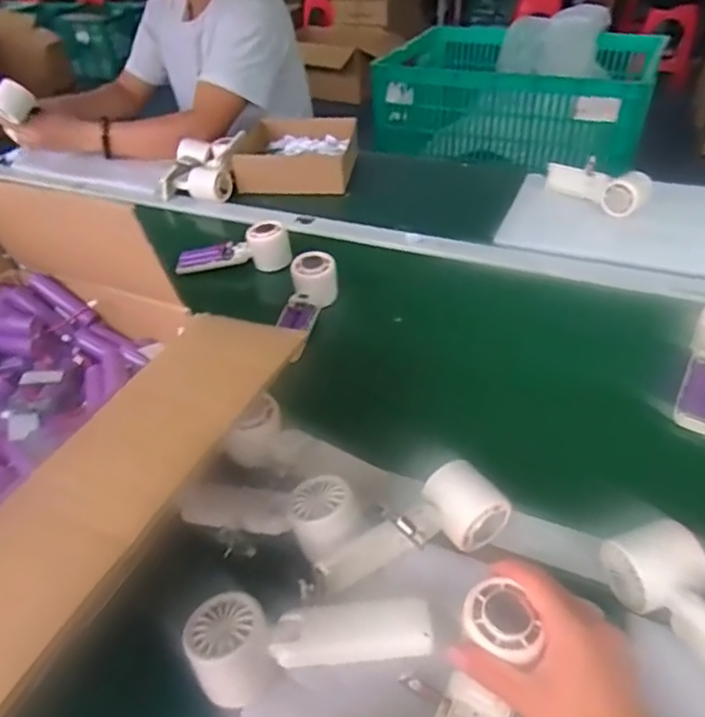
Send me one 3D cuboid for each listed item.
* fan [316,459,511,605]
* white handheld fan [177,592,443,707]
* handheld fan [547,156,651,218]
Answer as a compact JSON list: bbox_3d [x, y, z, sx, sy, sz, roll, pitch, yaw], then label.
[{"bbox_3d":[0.046,0.137,0.471,0.160,0.060,0.054,-26,44,-22],"label":"fan"},{"bbox_3d":[-0.027,0.194,0.417,0.167,0.047,0.064,-9,40,-4],"label":"white handheld fan"},{"bbox_3d":[0.376,-0.272,0.934,0.165,0.070,0.075,19,46,27],"label":"handheld fan"}]

